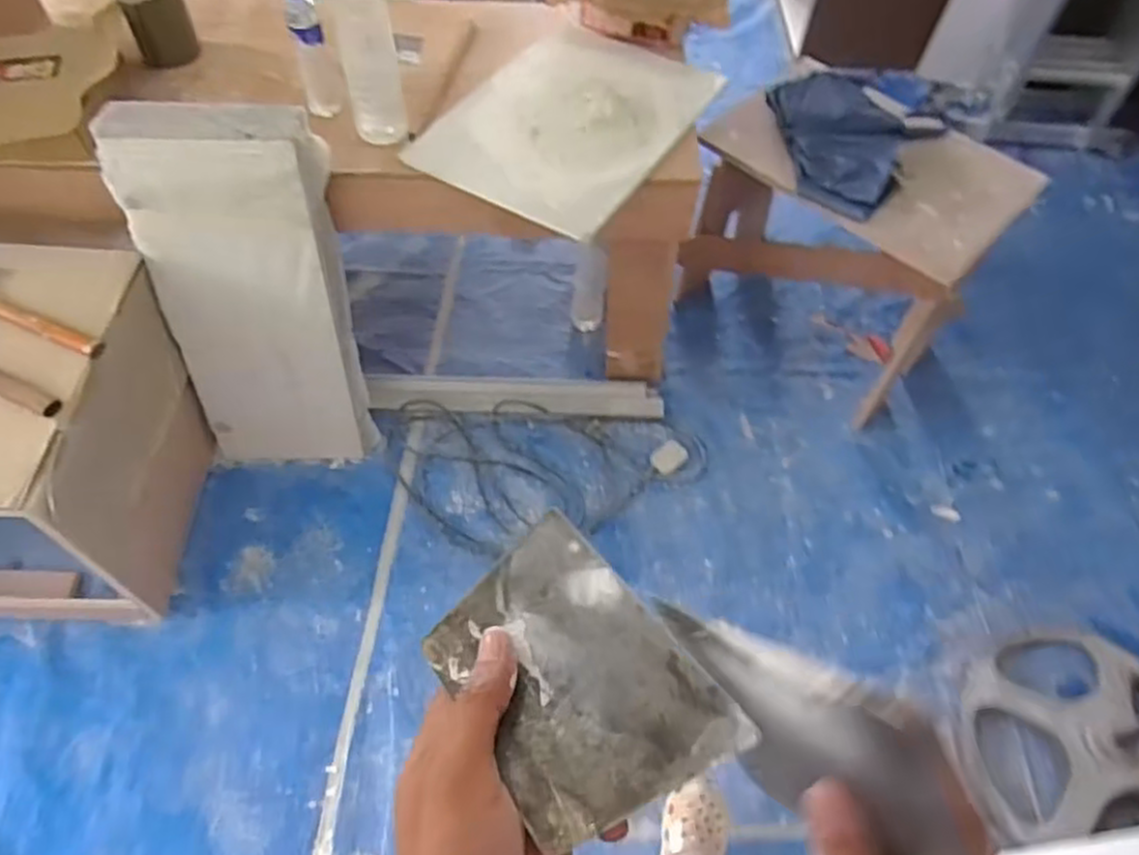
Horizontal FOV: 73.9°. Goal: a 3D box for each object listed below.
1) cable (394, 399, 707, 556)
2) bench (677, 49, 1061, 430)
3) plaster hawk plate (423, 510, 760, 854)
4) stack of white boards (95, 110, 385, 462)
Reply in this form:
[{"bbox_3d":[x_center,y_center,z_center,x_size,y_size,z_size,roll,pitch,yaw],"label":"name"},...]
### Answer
[{"bbox_3d":[-0.042,0.094,1.731,0.710,0.035,0.391,1,59,-2],"label":"cable"},{"bbox_3d":[0.602,-0.420,1.750,0.602,0.557,0.424,41,65,20],"label":"bench"},{"bbox_3d":[0.000,0.109,0.336,0.091,0.004,0.137,-38,51,-11],"label":"plaster hawk plate"},{"bbox_3d":[-0.602,-0.241,1.491,0.348,0.770,0.105,0,42,-2],"label":"stack of white boards"}]

